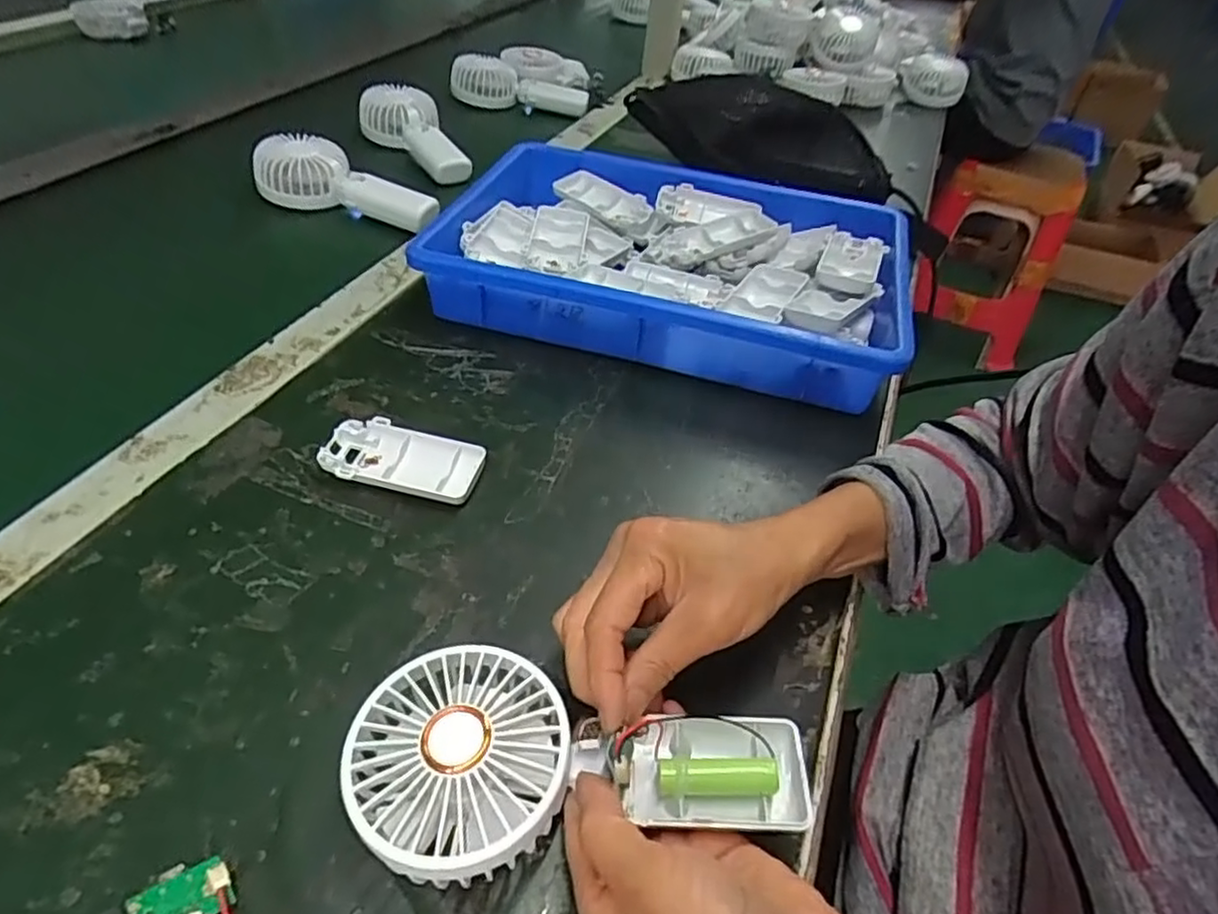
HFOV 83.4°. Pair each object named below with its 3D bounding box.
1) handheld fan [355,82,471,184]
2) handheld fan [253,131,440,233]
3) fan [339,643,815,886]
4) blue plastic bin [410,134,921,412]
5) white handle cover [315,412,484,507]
[{"bbox_3d":[-0.213,-0.366,0.782,0.083,0.041,0.177,-27,64,-30],"label":"handheld fan"},{"bbox_3d":[-0.256,-0.266,0.666,0.177,0.045,0.079,25,47,17],"label":"handheld fan"},{"bbox_3d":[-0.010,0.122,0.276,0.180,0.030,0.086,8,43,-8],"label":"fan"},{"bbox_3d":[0.052,-0.165,0.572,0.354,0.066,0.246,14,44,10],"label":"blue plastic bin"},{"bbox_3d":[-0.125,0.004,0.418,0.095,0.016,0.049,12,43,7],"label":"white handle cover"}]

